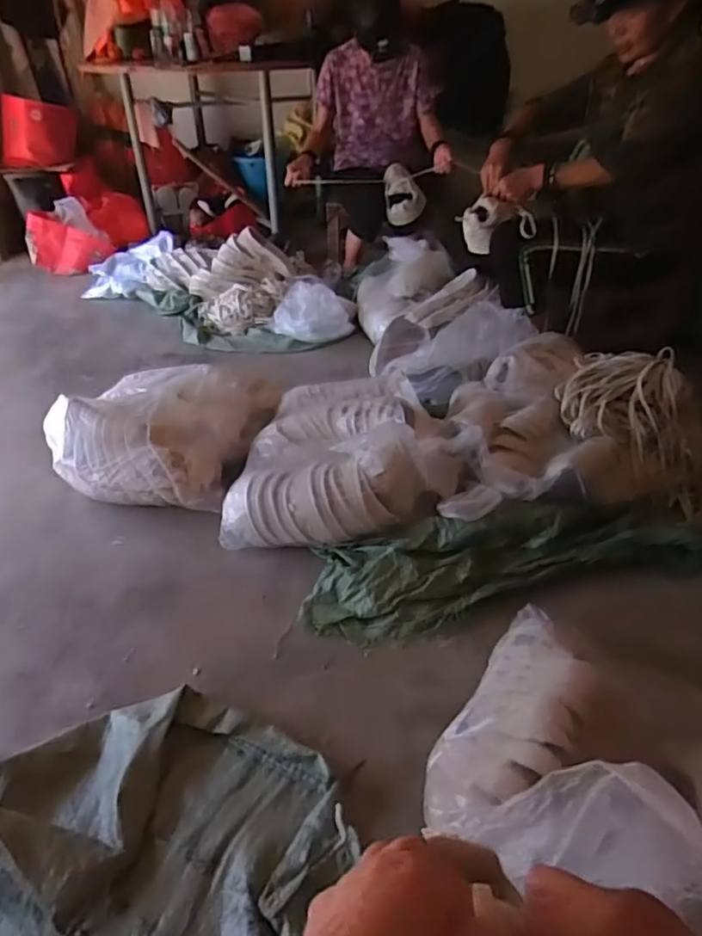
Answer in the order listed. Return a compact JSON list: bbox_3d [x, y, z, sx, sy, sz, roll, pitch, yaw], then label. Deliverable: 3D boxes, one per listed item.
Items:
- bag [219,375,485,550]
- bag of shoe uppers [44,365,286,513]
[{"bbox_3d":[-0.005,-0.041,1.331,0.509,0.199,0.421,-4,36,-2],"label":"bag"},{"bbox_3d":[-0.431,-0.102,1.417,0.409,0.184,0.450,9,37,13],"label":"bag of shoe uppers"}]

